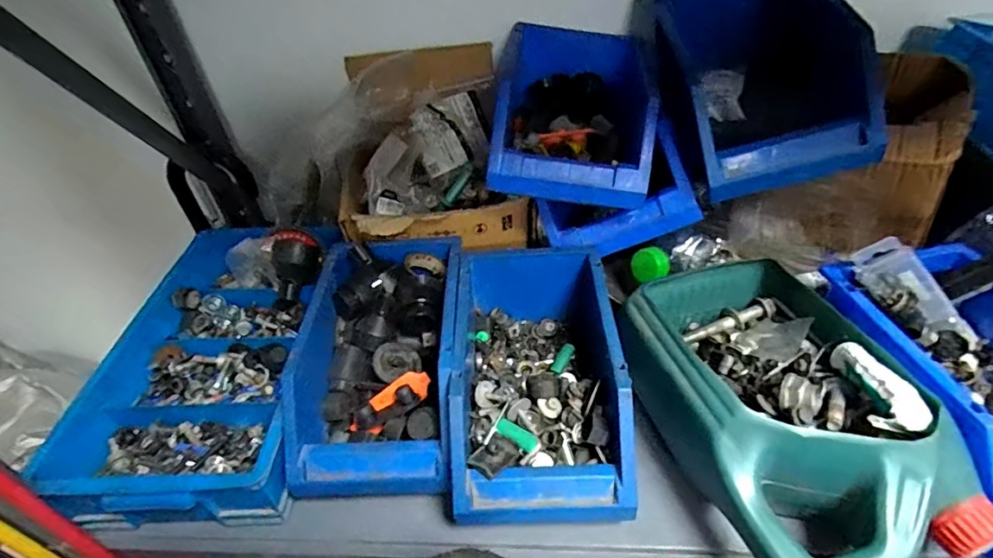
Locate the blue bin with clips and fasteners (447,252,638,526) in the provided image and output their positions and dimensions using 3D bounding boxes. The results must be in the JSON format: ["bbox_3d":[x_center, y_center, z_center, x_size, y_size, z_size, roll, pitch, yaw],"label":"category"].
[{"bbox_3d":[0.038,0.083,0.494,0.144,0.101,0.255,-2,41,4],"label":"blue bin with clips and fasteners"}]

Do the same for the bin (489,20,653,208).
[{"bbox_3d":[0.088,-0.187,0.575,0.160,0.094,0.258,2,42,8],"label":"bin"}]

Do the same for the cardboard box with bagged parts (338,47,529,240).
[{"bbox_3d":[-0.092,-0.157,0.628,0.222,0.150,0.242,-10,42,-5],"label":"cardboard box with bagged parts"}]

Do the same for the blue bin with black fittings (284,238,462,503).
[{"bbox_3d":[-0.111,0.071,0.509,0.147,0.090,0.251,-3,41,3],"label":"blue bin with black fittings"}]

